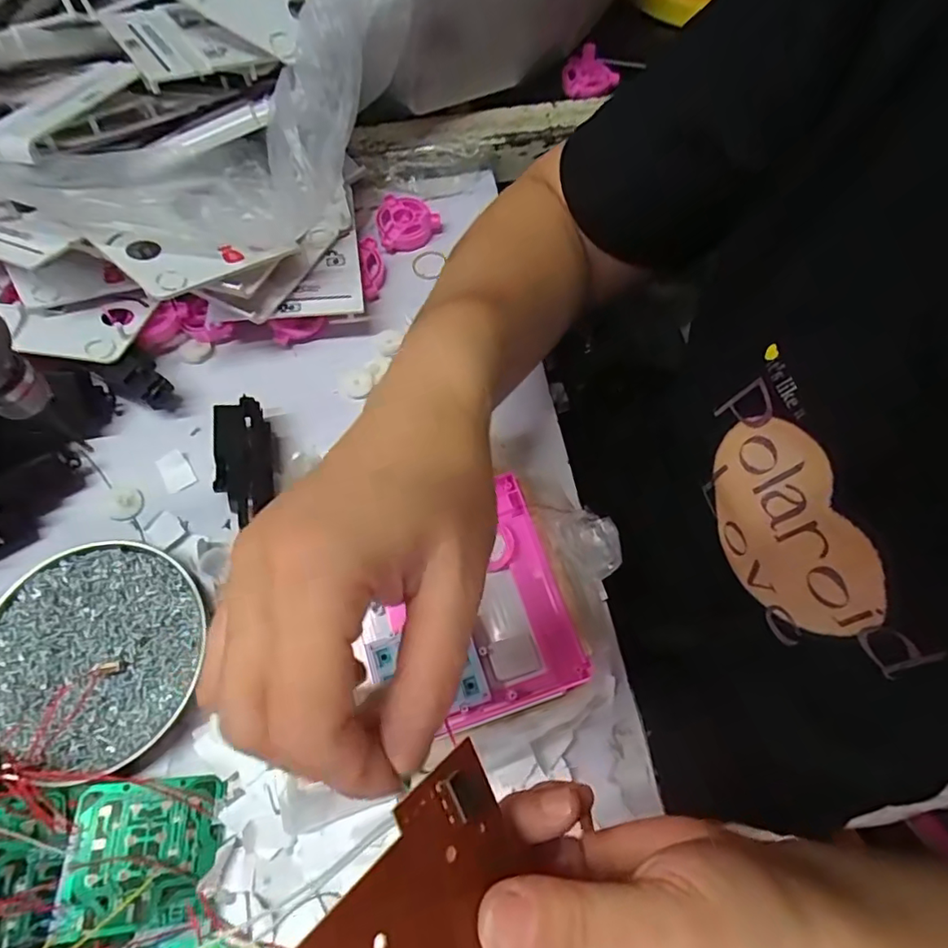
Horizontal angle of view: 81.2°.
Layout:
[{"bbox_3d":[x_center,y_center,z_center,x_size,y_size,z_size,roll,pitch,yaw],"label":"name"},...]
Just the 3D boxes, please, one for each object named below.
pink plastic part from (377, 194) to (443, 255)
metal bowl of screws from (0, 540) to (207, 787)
[{"bbox_3d":[-0.057,-0.222,0.483,0.053,0.017,0.052,-13,68,-6],"label":"pink plastic part"},{"bbox_3d":[-0.235,0.107,0.339,0.130,0.029,0.129,0,67,-1],"label":"metal bowl of screws"}]

